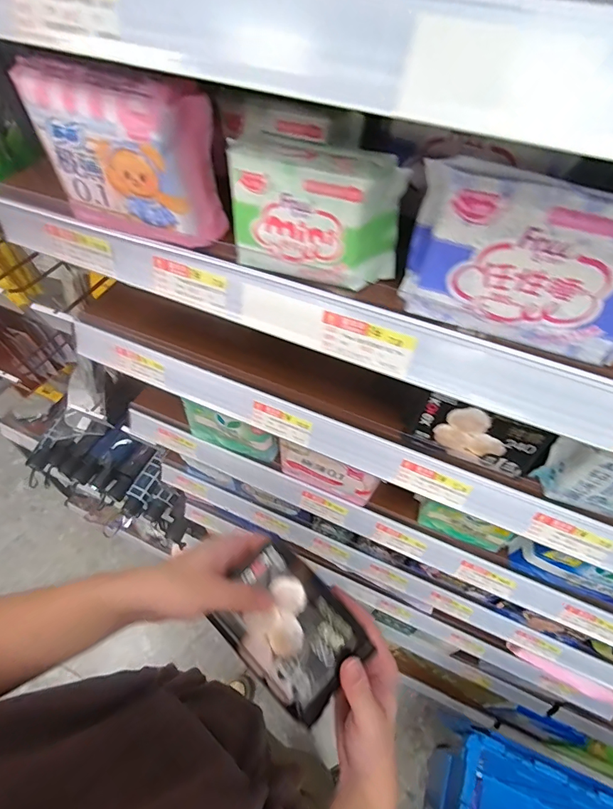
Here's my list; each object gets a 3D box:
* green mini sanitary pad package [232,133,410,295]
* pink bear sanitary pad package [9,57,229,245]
[{"bbox_3d":[0.005,-0.113,0.252,0.097,0.071,0.030,14,57,9],"label":"green mini sanitary pad package"},{"bbox_3d":[-0.111,-0.155,0.265,0.105,0.090,0.036,18,58,12],"label":"pink bear sanitary pad package"}]

